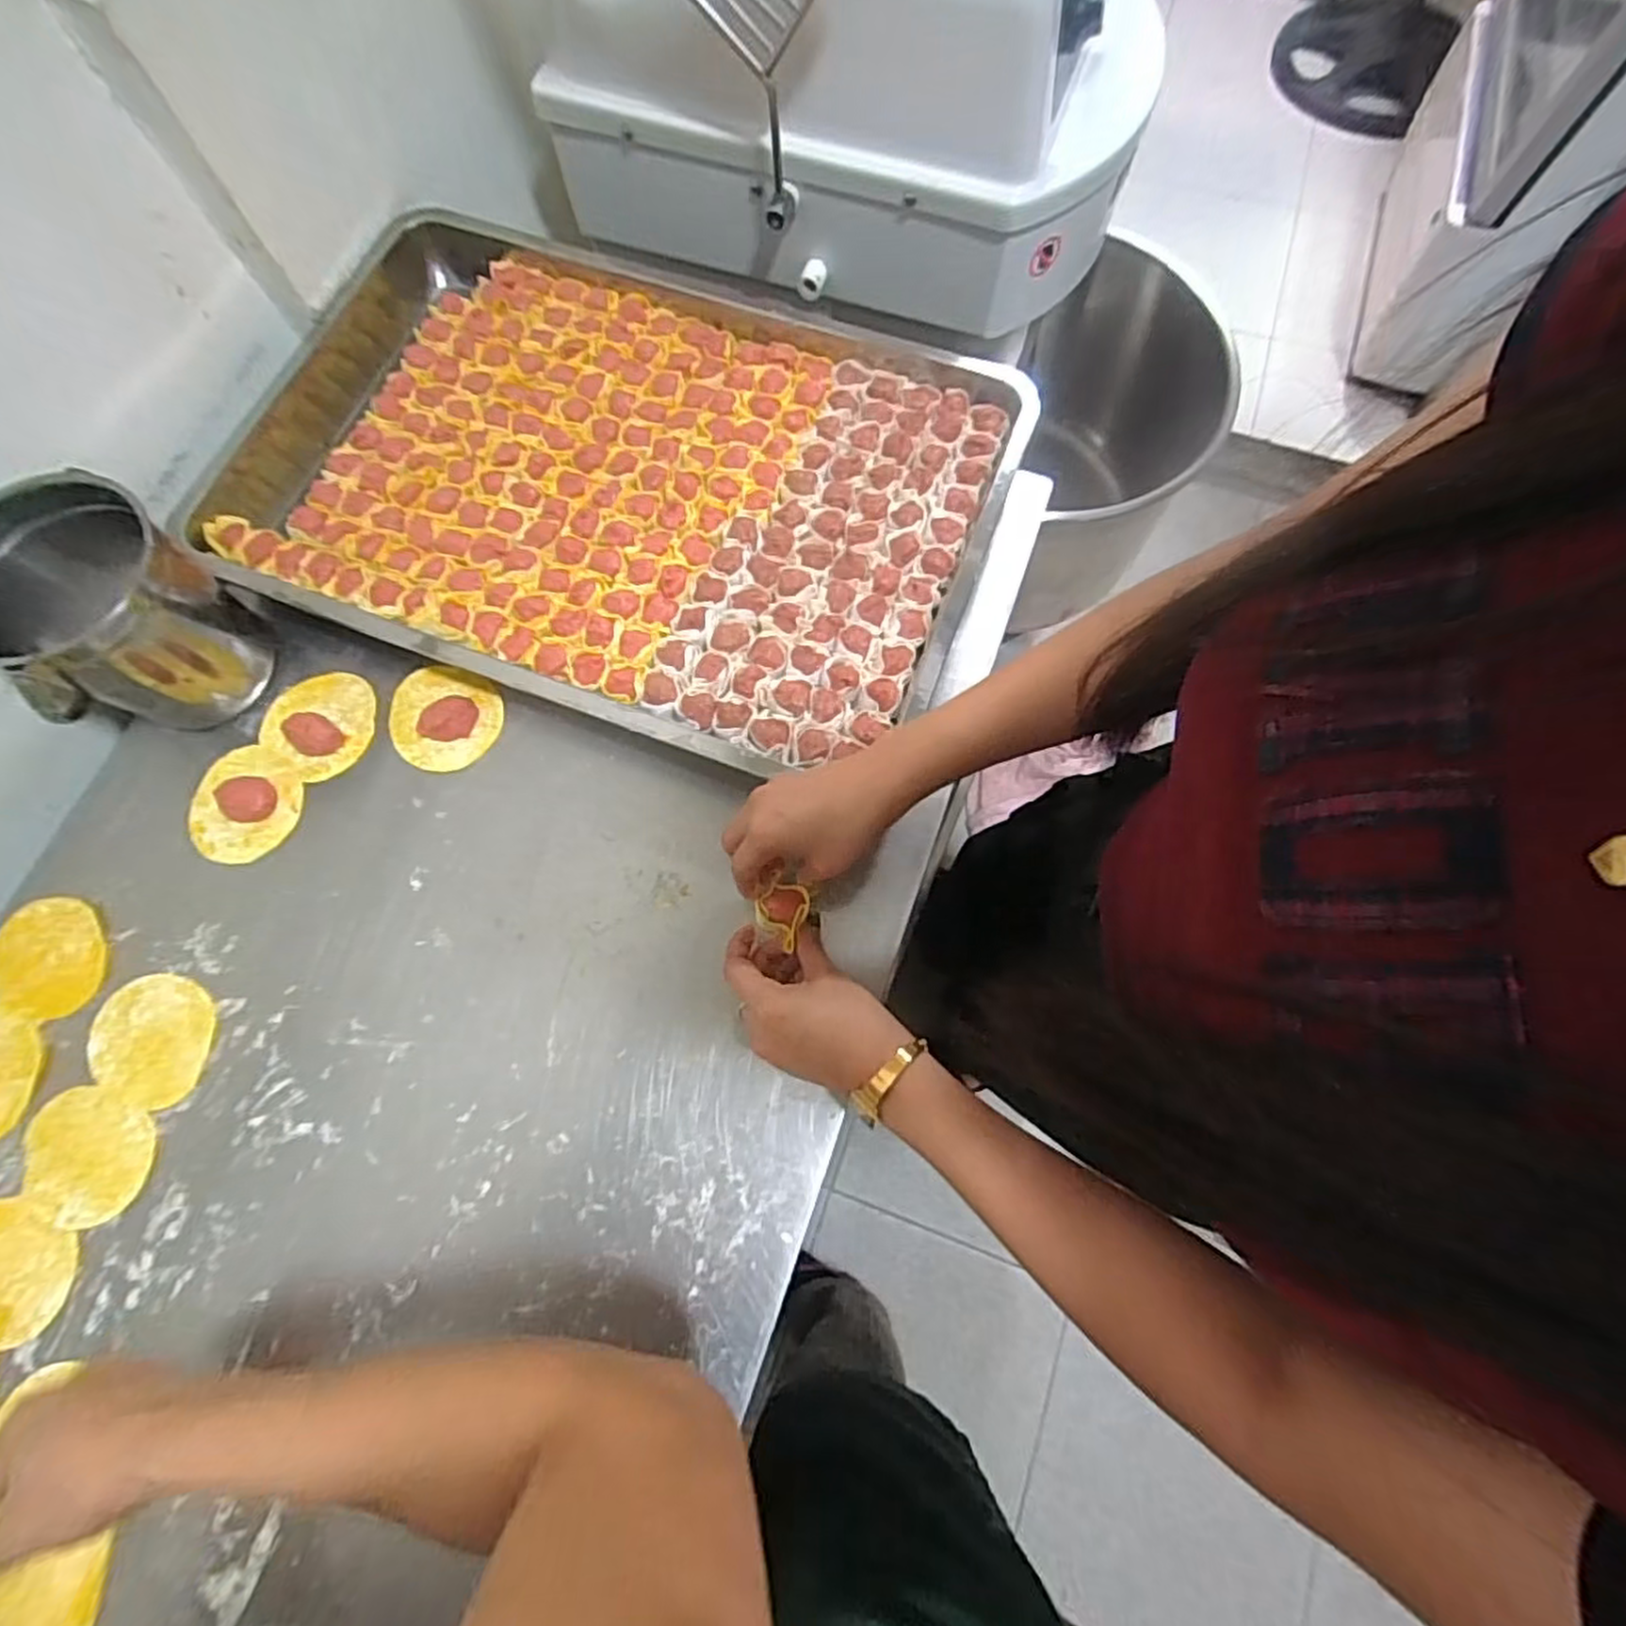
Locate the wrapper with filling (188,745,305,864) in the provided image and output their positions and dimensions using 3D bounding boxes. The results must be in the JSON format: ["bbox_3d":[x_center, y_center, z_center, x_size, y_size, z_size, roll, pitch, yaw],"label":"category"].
[{"bbox_3d":[-0.419,-0.004,0.538,0.078,0.009,0.079,0,75,1],"label":"wrapper with filling"}]

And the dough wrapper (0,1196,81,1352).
[{"bbox_3d":[-0.501,0.283,0.453,0.088,0.004,0.069,25,75,8],"label":"dough wrapper"}]

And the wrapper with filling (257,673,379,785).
[{"bbox_3d":[-0.371,-0.072,0.553,0.076,0.021,0.080,0,75,1],"label":"wrapper with filling"}]

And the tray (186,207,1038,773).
[{"bbox_3d":[-0.170,-0.275,0.593,0.612,0.041,0.398,21,76,6],"label":"tray"}]

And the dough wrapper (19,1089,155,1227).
[{"bbox_3d":[-0.468,0.220,0.471,0.087,0.004,0.074,25,75,8],"label":"dough wrapper"}]

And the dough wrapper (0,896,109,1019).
[{"bbox_3d":[-0.531,0.099,0.510,0.084,0.004,0.076,15,75,5],"label":"dough wrapper"}]

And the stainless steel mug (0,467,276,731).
[{"bbox_3d":[-0.477,-0.131,0.511,0.104,0.139,0.142,30,77,9],"label":"stainless steel mug"}]

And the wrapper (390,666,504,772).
[{"bbox_3d":[-0.282,-0.074,0.554,0.085,0.022,0.079,0,73,1],"label":"wrapper"}]

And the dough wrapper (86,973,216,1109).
[{"bbox_3d":[-0.442,0.149,0.493,0.084,0.004,0.075,21,76,6],"label":"dough wrapper"}]

